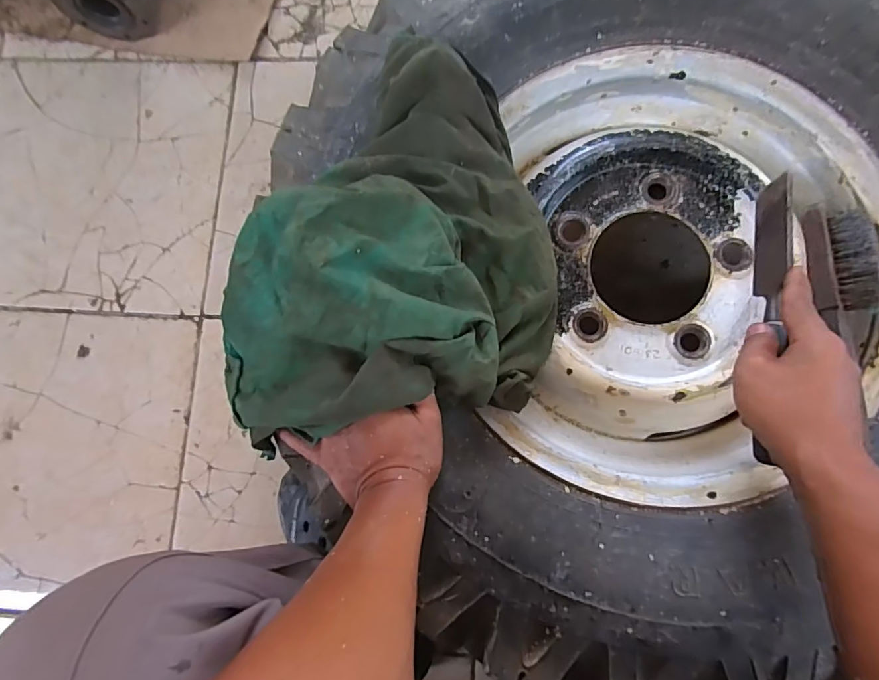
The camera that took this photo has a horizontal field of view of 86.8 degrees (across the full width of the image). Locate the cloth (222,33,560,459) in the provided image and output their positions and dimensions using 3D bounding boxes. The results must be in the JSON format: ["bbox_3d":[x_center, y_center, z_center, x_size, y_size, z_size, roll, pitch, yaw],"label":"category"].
[{"bbox_3d":[-0.023,-0.084,0.397,0.255,0.097,0.344,10,82,6],"label":"cloth"}]

